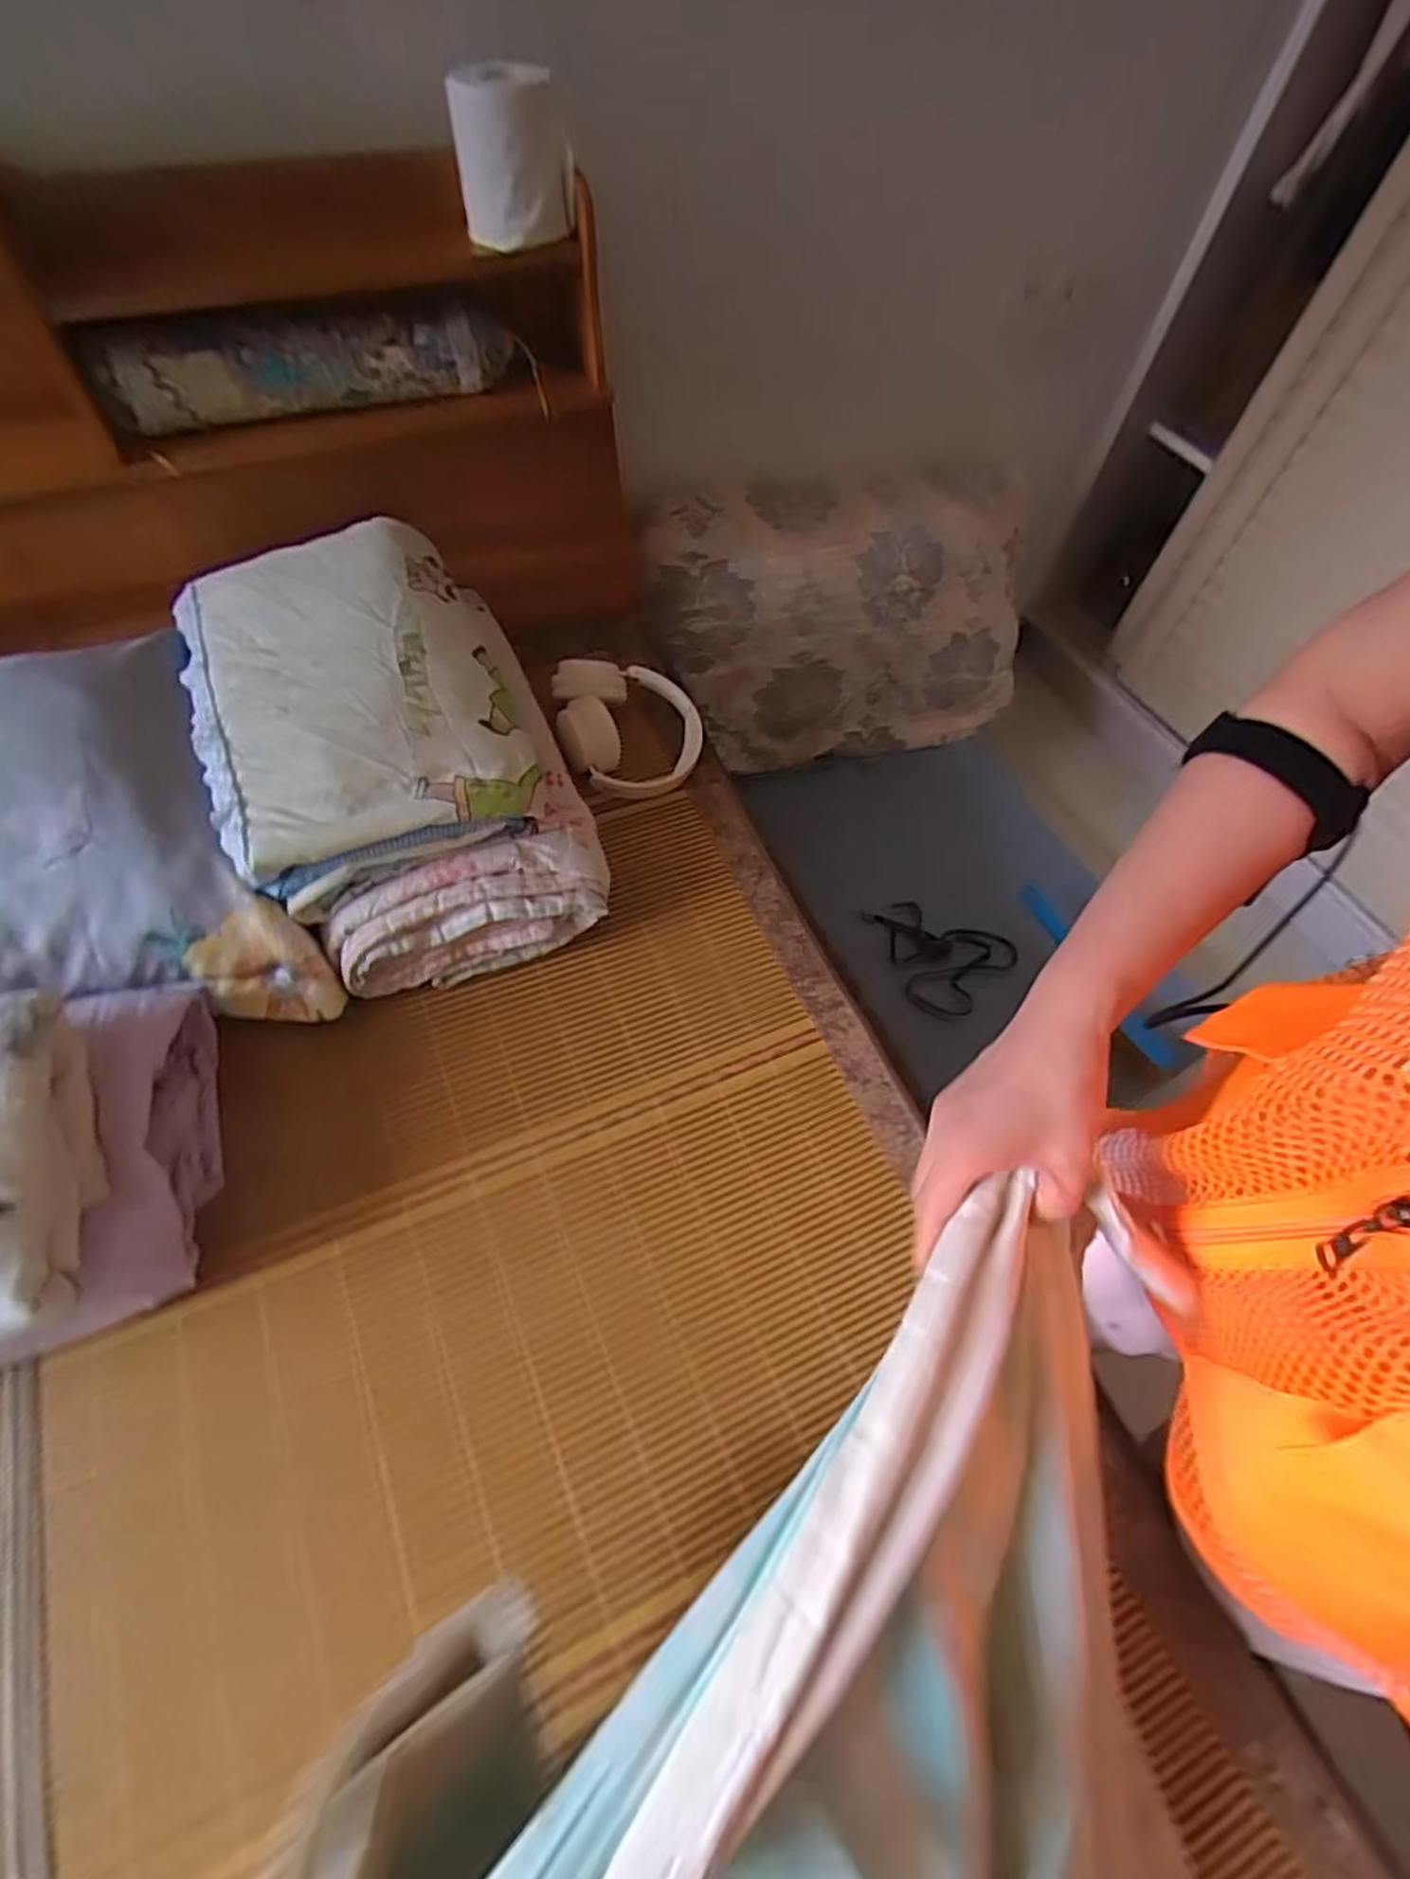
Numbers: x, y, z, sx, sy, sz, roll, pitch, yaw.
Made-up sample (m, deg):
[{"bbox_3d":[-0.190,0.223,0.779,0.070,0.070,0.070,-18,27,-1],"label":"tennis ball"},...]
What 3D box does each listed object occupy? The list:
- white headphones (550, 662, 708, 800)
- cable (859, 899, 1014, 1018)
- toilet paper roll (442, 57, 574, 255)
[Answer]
[{"bbox_3d":[-0.087,-0.252,0.883,0.166,0.068,0.156,-8,60,-9],"label":"white headphones"},{"bbox_3d":[0.389,0.019,1.209,0.204,0.008,0.209,-17,61,-14],"label":"cable"},{"bbox_3d":[-0.175,-0.715,0.688,0.100,0.104,0.075,-9,61,-9],"label":"toilet paper roll"}]

